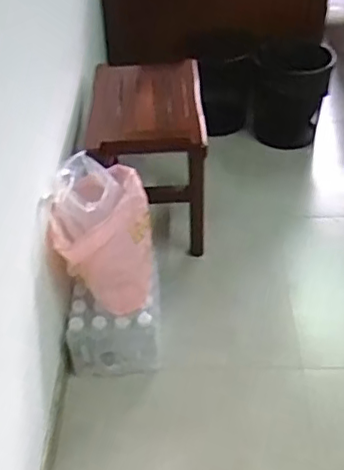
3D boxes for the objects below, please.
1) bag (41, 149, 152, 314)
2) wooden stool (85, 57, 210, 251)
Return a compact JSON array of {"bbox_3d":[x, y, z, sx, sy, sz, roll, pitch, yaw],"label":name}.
[{"bbox_3d":[-0.163,-0.002,1.456,0.227,0.292,0.235,-3,40,-2],"label":"bag"},{"bbox_3d":[-0.071,-0.204,1.790,0.321,0.463,0.431,-3,40,-2],"label":"wooden stool"}]

